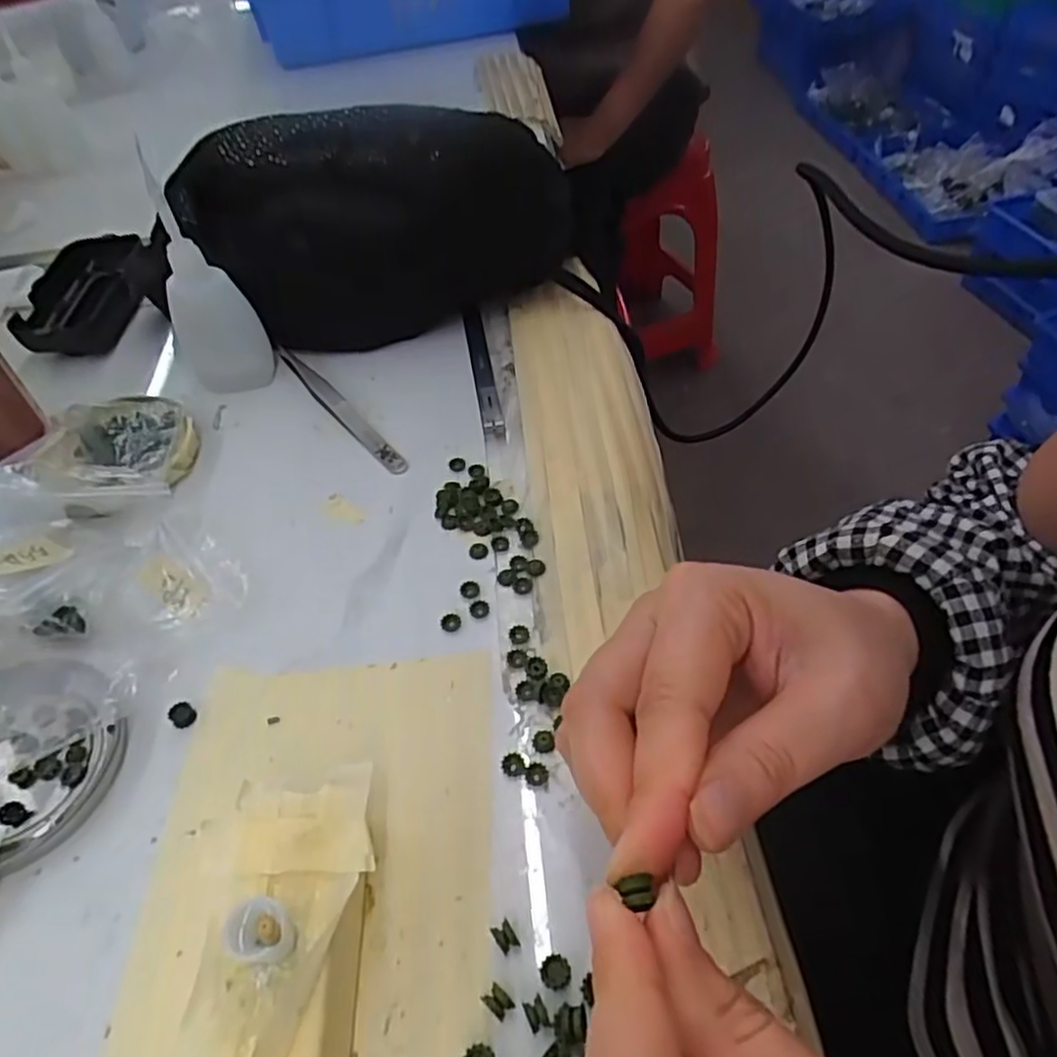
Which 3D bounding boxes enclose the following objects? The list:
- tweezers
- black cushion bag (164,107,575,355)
[{"bbox_3d":[-0.103,-0.066,0.379,0.012,0.006,0.125,-33,55,-23],"label":"tweezers"},{"bbox_3d":[-0.081,-0.189,0.420,0.219,0.100,0.100,-16,50,-10],"label":"black cushion bag"}]

